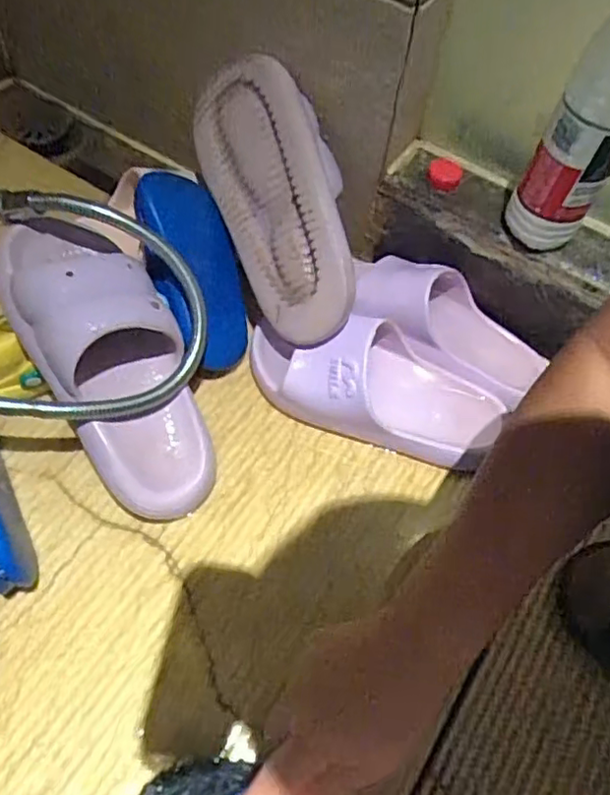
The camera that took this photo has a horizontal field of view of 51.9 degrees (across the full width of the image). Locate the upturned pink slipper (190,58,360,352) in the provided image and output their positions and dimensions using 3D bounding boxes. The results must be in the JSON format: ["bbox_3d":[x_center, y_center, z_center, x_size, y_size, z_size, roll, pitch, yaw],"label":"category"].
[{"bbox_3d":[-0.017,-0.173,0.568,0.078,0.115,0.256,-12,81,-58],"label":"upturned pink slipper"}]

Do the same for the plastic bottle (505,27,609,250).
[{"bbox_3d":[0.216,-0.207,0.463,0.060,0.213,0.065,28,61,11],"label":"plastic bottle"}]

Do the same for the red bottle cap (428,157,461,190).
[{"bbox_3d":[0.130,-0.208,0.582,0.030,0.015,0.030,2,59,-4],"label":"red bottle cap"}]

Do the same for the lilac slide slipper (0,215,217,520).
[{"bbox_3d":[-0.150,-0.031,0.495,0.105,0.073,0.260,-28,93,-18],"label":"lilac slide slipper"}]

